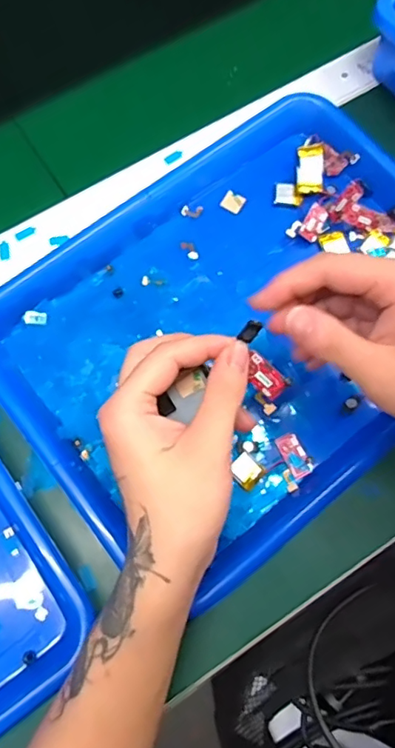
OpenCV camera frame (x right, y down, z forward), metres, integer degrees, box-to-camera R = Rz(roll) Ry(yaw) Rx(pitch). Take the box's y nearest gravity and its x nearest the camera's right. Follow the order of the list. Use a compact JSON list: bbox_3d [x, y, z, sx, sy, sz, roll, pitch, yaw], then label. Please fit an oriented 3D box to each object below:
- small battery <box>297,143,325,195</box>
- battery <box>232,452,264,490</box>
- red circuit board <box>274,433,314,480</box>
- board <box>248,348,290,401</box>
[{"bbox_3d":[0.089,-0.162,0.413,0.021,0.005,0.038,-1,83,11],"label":"small battery"},{"bbox_3d":[0.033,0.065,0.350,0.019,0.005,0.018,44,78,11],"label":"battery"},{"bbox_3d":[0.066,0.054,0.354,0.015,0.004,0.029,-24,75,-7],"label":"red circuit board"},{"bbox_3d":[0.036,0.000,0.286,0.030,0.004,0.015,43,106,-9],"label":"board"}]

